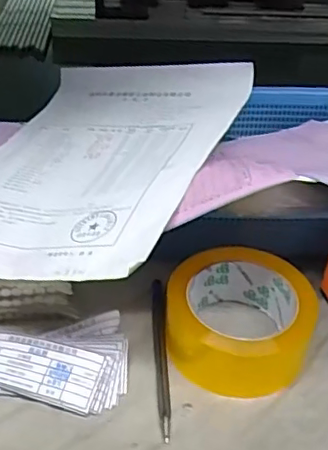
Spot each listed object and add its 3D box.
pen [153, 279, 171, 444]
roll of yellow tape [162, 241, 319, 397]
[{"bbox_3d":[-0.003,0.094,0.438,0.009,0.007,0.147,0,37,-4],"label":"pen"},{"bbox_3d":[0.056,0.068,0.430,0.105,0.050,0.097,1,40,-1],"label":"roll of yellow tape"}]

